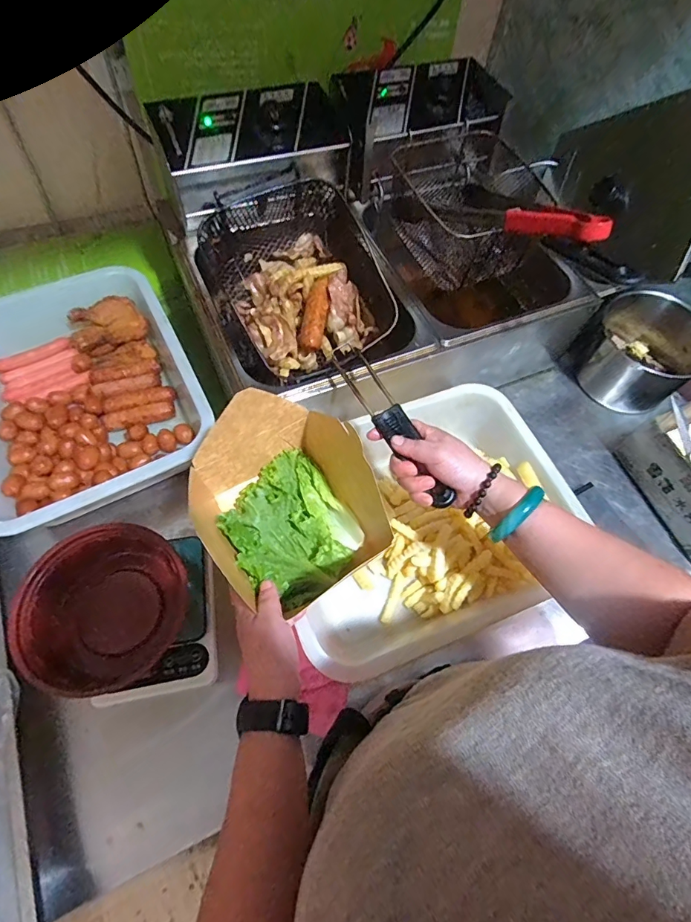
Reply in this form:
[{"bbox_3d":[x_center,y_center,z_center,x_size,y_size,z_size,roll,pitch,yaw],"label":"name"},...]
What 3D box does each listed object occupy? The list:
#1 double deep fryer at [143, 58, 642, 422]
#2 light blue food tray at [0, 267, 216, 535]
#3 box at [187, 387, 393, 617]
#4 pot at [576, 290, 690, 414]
[{"bbox_3d":[0.061,-0.307,0.669,0.538,0.290,0.437,-22,66,-15],"label":"double deep fryer"},{"bbox_3d":[-0.375,-0.096,0.624,0.297,0.085,0.362,-26,67,-17],"label":"light blue food tray"},{"bbox_3d":[-0.055,0.035,0.456,0.181,0.113,0.180,-32,68,-19],"label":"box"},{"bbox_3d":[0.492,-0.183,0.744,0.167,0.113,0.179,-35,69,-20],"label":"pot"}]

